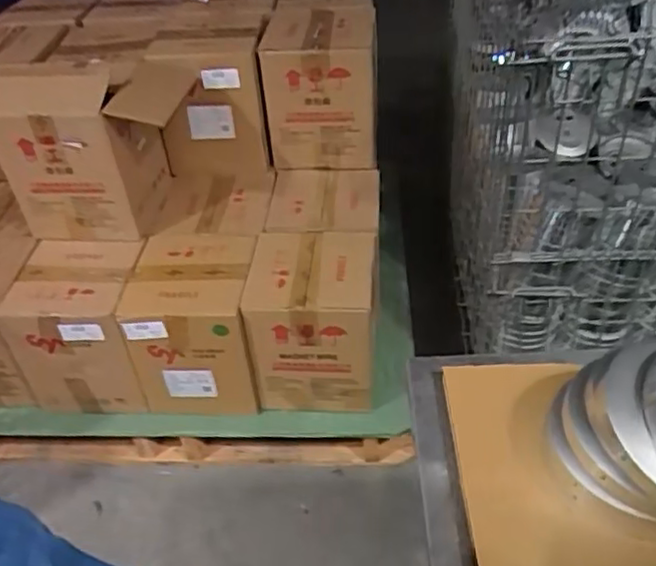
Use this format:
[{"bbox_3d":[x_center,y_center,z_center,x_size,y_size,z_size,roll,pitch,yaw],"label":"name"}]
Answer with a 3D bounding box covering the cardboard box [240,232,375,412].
[{"bbox_3d":[-0.024,0.072,1.308,0.227,0.261,0.237,0,40,6],"label":"cardboard box"}]

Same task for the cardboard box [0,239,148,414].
[{"bbox_3d":[-0.476,0.086,1.315,0.224,0.263,0.211,0,40,6],"label":"cardboard box"}]

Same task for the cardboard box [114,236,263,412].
[{"bbox_3d":[-0.253,0.090,1.301,0.220,0.263,0.261,0,40,6],"label":"cardboard box"}]

